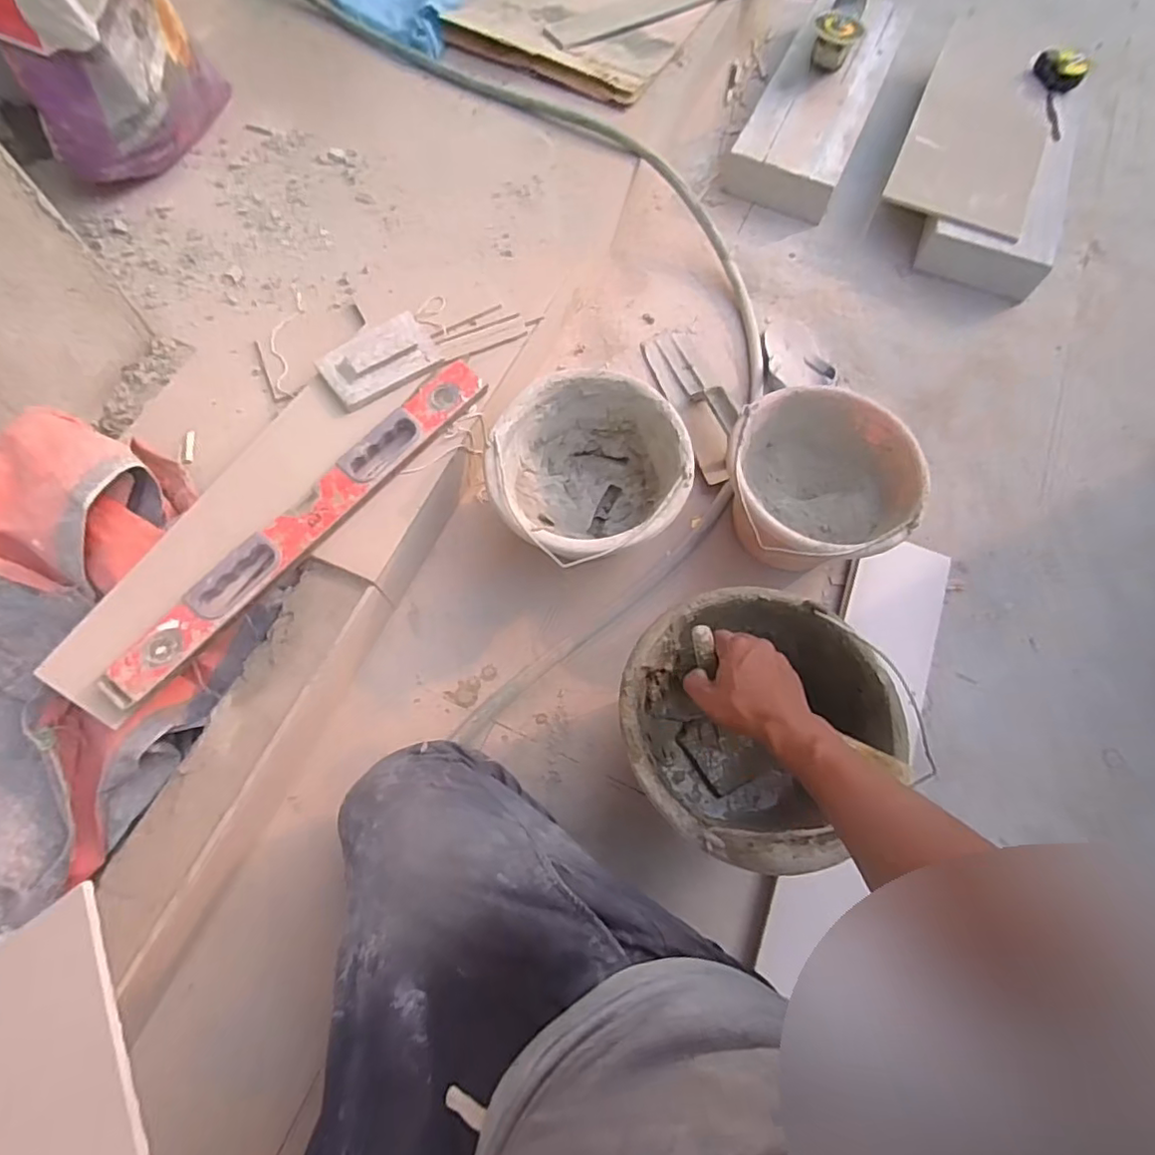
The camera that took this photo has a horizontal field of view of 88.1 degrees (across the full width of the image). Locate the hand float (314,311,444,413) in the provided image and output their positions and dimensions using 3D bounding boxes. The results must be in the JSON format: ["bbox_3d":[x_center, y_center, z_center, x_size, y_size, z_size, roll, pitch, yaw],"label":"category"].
[{"bbox_3d":[-0.269,-0.298,0.807,0.155,0.030,0.100,-34,72,-12],"label":"hand float"}]

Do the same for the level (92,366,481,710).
[{"bbox_3d":[-0.336,-0.074,0.738,0.064,0.022,0.576,39,74,14],"label":"level"}]

